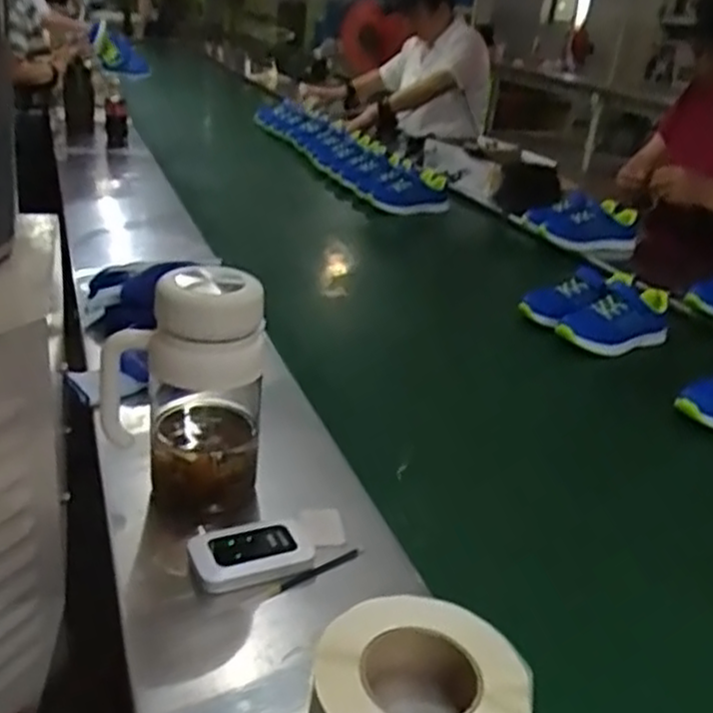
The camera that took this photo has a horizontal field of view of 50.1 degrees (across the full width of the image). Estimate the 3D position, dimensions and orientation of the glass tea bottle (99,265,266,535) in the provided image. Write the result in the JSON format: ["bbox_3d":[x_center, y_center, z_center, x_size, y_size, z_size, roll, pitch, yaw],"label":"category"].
[{"bbox_3d":[-0.151,0.037,0.675,0.136,0.228,0.079,-3,26,-21],"label":"glass tea bottle"}]

